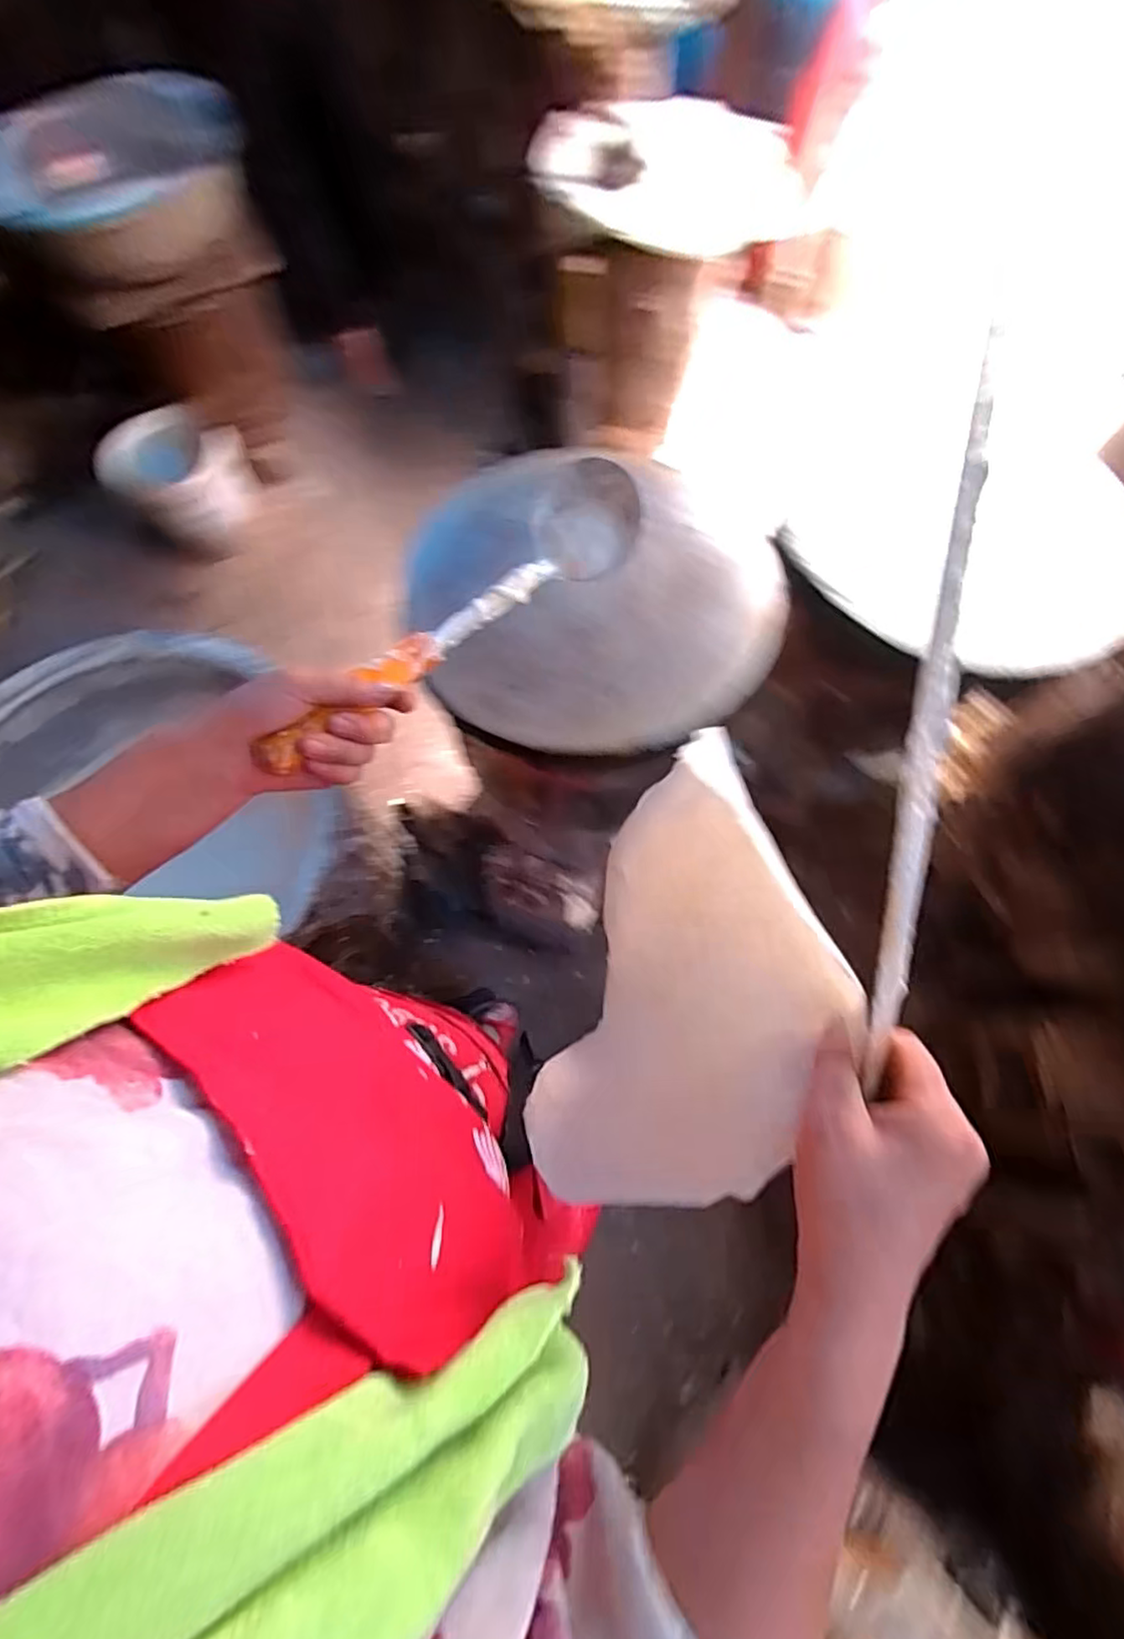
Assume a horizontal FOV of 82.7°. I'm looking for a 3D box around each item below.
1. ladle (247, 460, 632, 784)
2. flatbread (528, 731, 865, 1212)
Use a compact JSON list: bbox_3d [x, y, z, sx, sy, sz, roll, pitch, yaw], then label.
[{"bbox_3d":[-0.062,-0.141,0.430,0.079,0.051,0.336,35,61,13],"label":"ladle"},{"bbox_3d":[0.077,0.102,0.442,0.128,0.230,0.288,17,71,7],"label":"flatbread"}]

